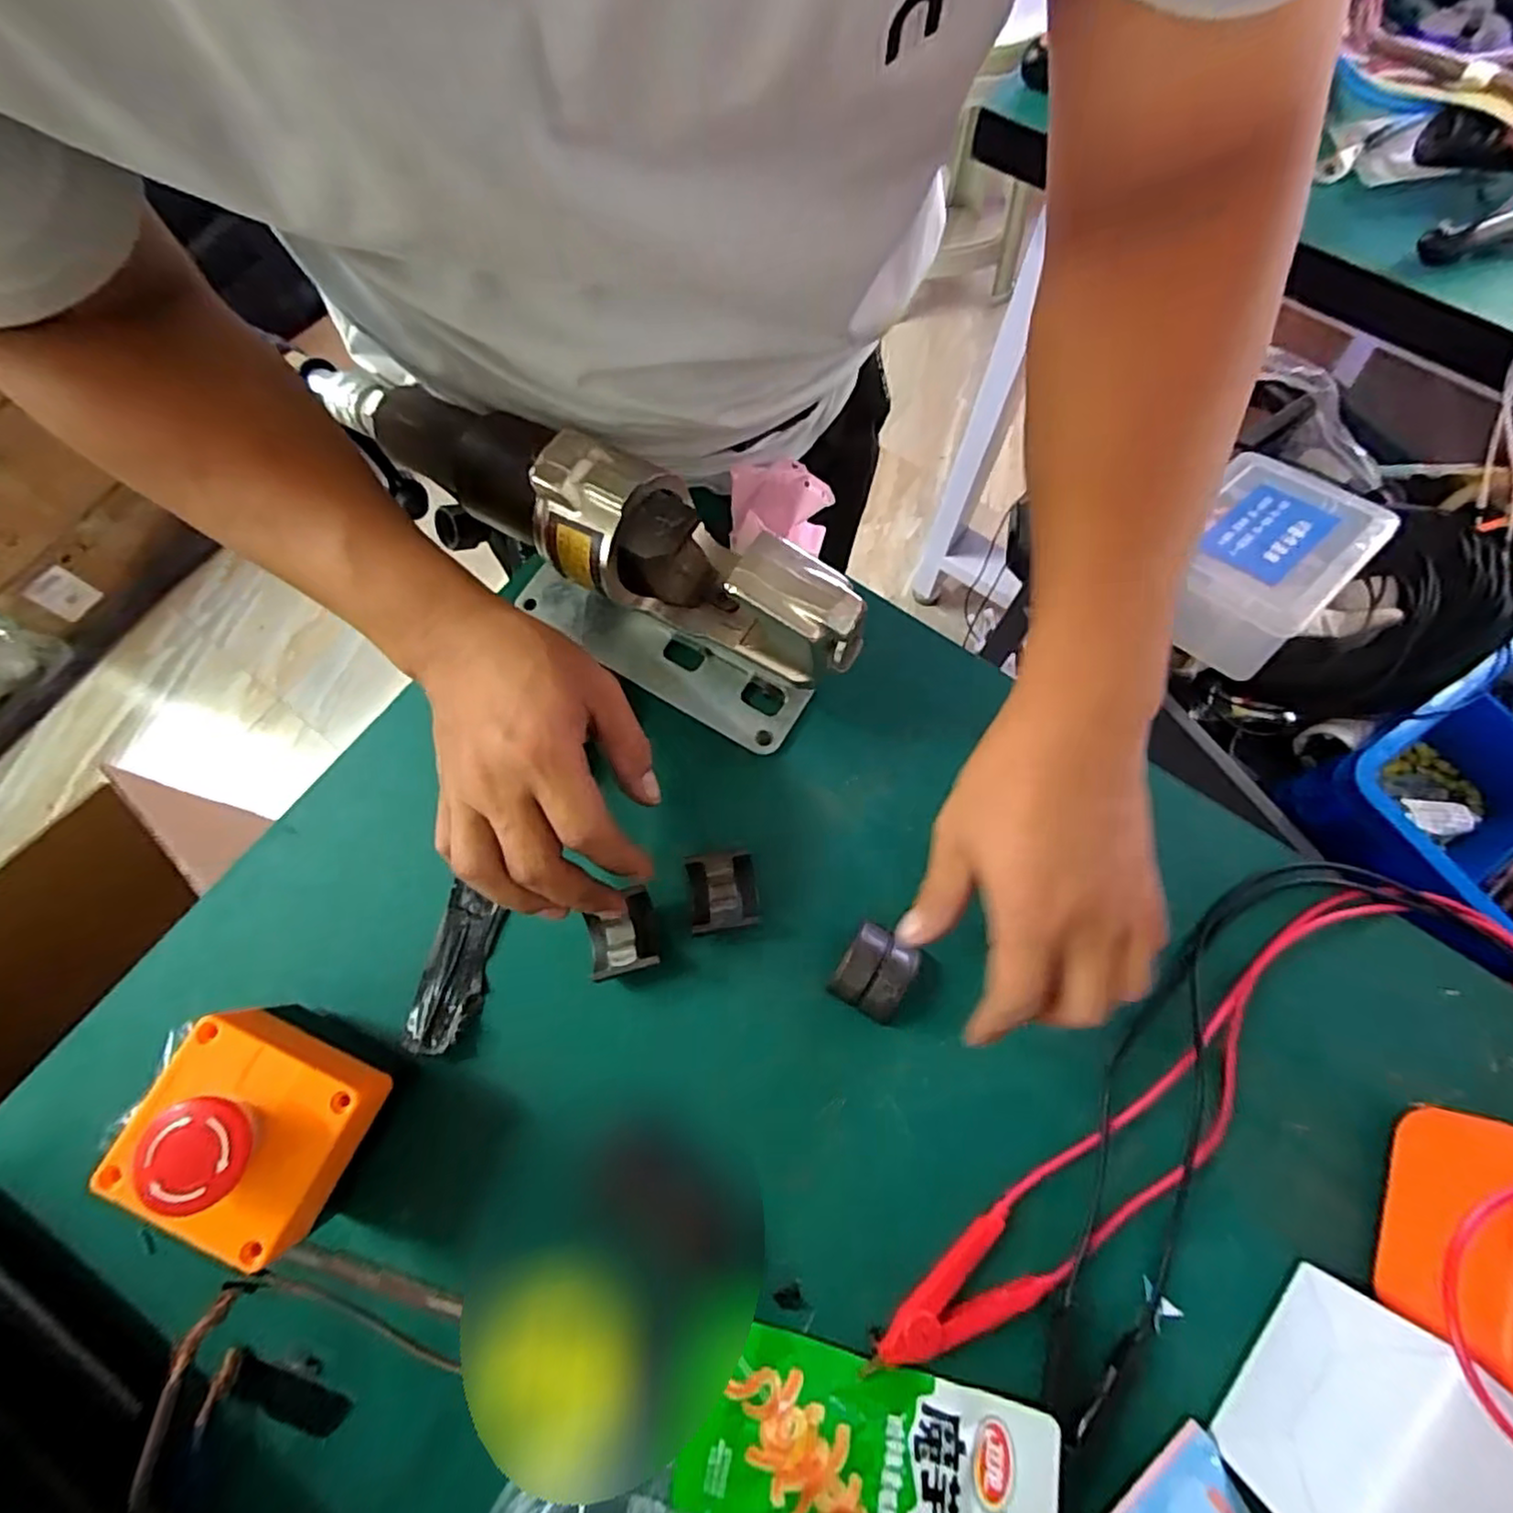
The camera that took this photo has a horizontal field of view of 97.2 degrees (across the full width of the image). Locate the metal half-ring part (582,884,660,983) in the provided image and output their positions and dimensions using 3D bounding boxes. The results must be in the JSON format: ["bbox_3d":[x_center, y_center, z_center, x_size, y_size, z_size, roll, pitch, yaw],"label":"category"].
[{"bbox_3d":[-0.070,0.090,0.341,0.034,0.014,0.041,-14,71,-4],"label":"metal half-ring part"}]

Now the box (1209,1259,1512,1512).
[{"bbox_3d":[0.242,0.269,0.245,0.074,0.079,0.084,42,77,14],"label":"box"}]

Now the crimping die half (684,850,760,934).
[{"bbox_3d":[-0.018,0.071,0.349,0.035,0.020,0.038,-7,71,-1],"label":"crimping die half"}]

